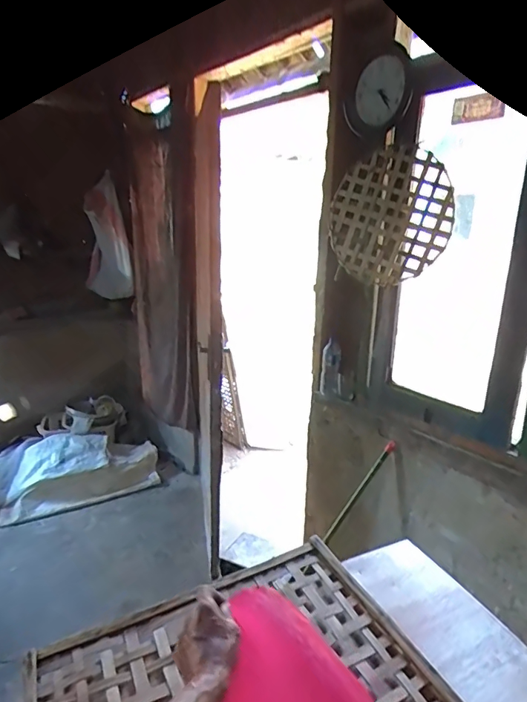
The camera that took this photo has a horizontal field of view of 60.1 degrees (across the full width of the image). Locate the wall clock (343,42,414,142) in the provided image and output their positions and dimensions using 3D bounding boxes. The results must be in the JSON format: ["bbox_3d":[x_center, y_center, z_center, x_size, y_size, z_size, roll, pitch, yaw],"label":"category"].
[{"bbox_3d":[0.300,-0.678,1.200,0.202,0.176,0.052,-43,1,42],"label":"wall clock"}]

